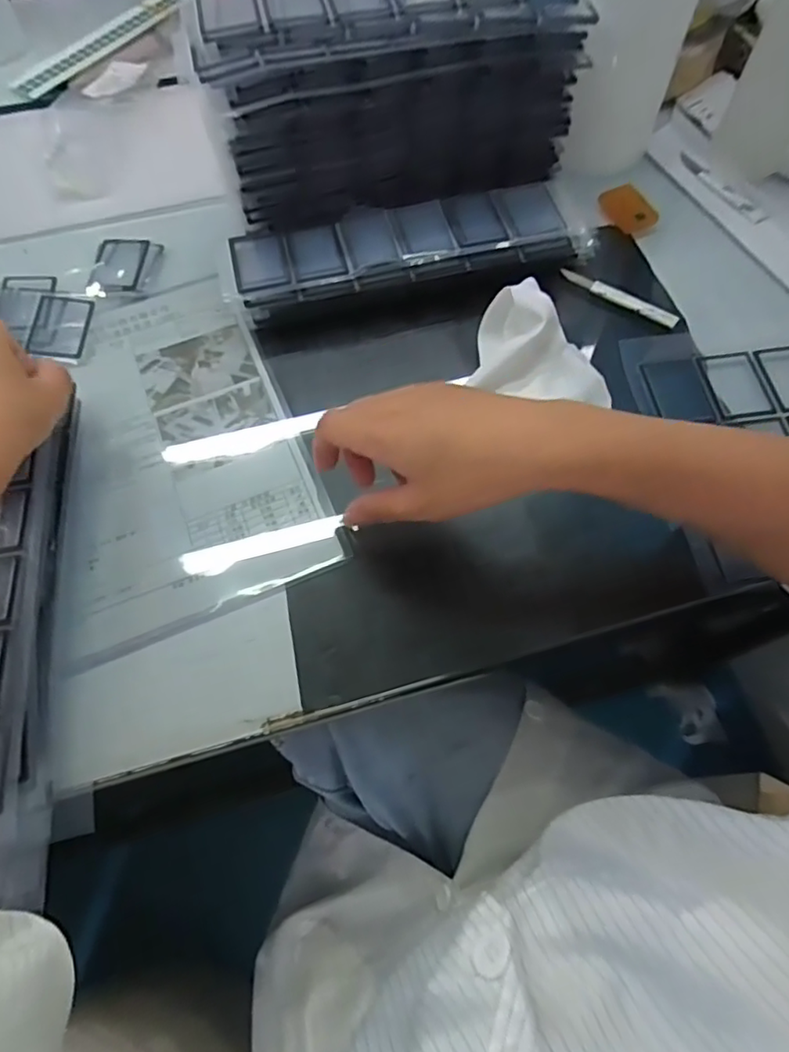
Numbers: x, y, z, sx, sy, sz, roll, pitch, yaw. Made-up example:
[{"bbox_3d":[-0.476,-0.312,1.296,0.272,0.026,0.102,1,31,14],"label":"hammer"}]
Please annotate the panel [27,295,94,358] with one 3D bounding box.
[{"bbox_3d":[-0.280,-0.168,0.490,0.042,0.004,0.062,5,66,-12],"label":"panel"}]

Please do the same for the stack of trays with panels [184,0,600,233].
[{"bbox_3d":[0.004,-0.346,0.471,0.289,0.125,0.102,-14,66,-6],"label":"stack of trays with panels"}]

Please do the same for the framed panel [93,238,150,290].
[{"bbox_3d":[-0.246,-0.236,0.523,0.043,0.004,0.060,2,65,1],"label":"framed panel"}]

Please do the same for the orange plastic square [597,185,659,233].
[{"bbox_3d":[0.216,-0.295,0.542,0.036,0.007,0.053,-27,71,9],"label":"orange plastic square"}]

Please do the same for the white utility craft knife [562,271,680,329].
[{"bbox_3d":[0.189,-0.195,0.493,0.105,0.011,0.012,35,72,14],"label":"white utility craft knife"}]

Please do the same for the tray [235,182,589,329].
[{"bbox_3d":[0.011,-0.236,0.491,0.287,0.026,0.078,-11,65,-5],"label":"tray"}]

